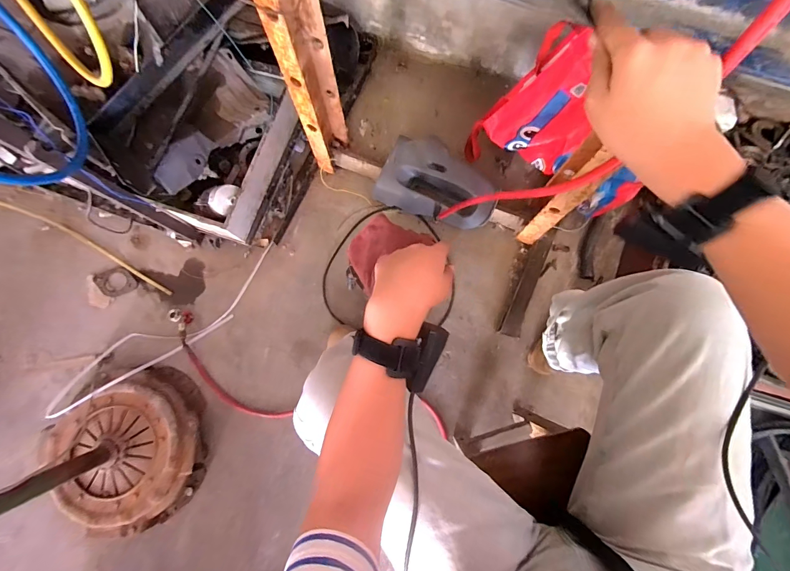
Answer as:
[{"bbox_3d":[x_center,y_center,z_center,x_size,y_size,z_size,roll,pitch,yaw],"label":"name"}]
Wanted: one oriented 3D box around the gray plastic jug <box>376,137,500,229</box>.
[{"bbox_3d":[0.118,-0.263,0.906,0.296,0.088,0.184,19,80,5],"label":"gray plastic jug"}]

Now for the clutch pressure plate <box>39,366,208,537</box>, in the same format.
[{"bbox_3d":[-0.615,0.378,0.823,0.329,0.077,0.351,-6,79,0],"label":"clutch pressure plate"}]

